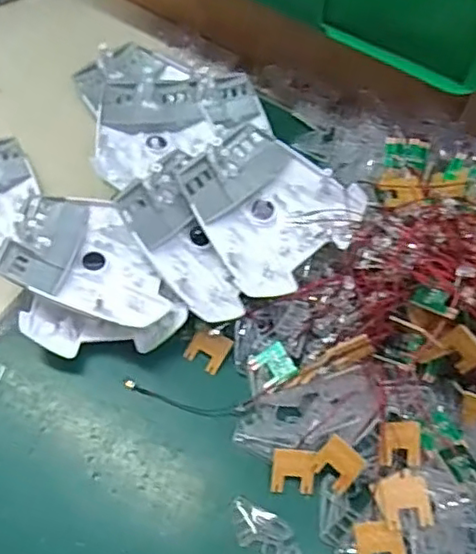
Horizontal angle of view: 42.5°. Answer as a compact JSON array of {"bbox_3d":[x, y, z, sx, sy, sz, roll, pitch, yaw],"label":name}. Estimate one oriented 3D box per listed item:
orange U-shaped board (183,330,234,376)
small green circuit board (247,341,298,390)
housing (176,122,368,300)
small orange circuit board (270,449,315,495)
[{"bbox_3d":[-0.020,0.048,0.405,0.026,0.004,0.025,28,81,11],"label":"orange U-shaped board"},{"bbox_3d":[0.023,0.058,0.394,0.026,0.004,0.024,-35,93,-21],"label":"small green circuit board"},{"bbox_3d":[0.018,-0.045,0.415,0.092,0.032,0.107,-37,69,-22],"label":"housing"},{"bbox_3d":[0.033,0.117,0.367,0.025,0.004,0.025,5,82,7],"label":"small orange circuit board"}]

